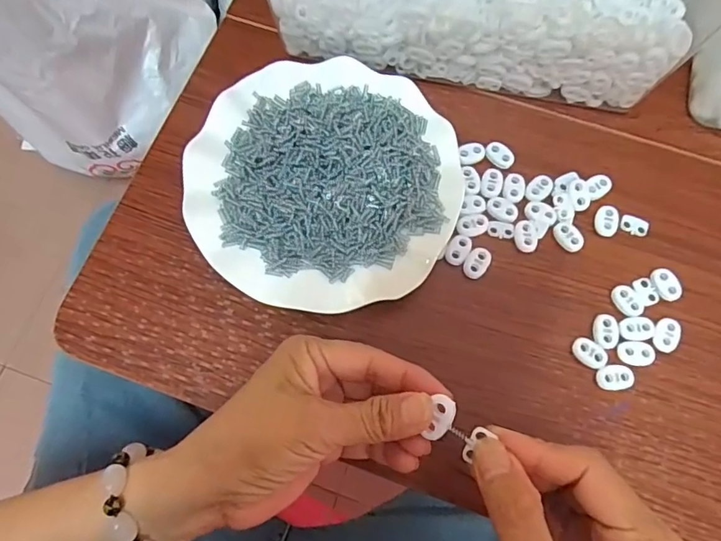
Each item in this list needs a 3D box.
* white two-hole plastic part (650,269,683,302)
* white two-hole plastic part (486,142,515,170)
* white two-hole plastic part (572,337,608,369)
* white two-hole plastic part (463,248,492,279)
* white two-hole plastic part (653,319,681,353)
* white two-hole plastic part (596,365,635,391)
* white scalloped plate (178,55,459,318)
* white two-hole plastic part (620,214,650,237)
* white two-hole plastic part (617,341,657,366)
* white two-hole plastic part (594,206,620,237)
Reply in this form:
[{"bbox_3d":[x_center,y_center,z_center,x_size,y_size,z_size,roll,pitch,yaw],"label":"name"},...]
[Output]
[{"bbox_3d":[0.207,0.009,0.334,0.015,0.005,0.023,-20,73,-5],"label":"white two-hole plastic part"},{"bbox_3d":[0.103,-0.085,0.362,0.014,0.004,0.023,-34,75,-9],"label":"white two-hole plastic part"},{"bbox_3d":[0.149,0.053,0.321,0.022,0.004,0.015,36,77,11],"label":"white two-hole plastic part"},{"bbox_3d":[0.080,-0.006,0.338,0.014,0.004,0.024,34,76,11],"label":"white two-hole plastic part"},{"bbox_3d":[0.200,0.042,0.324,0.015,0.004,0.023,20,74,7],"label":"white two-hole plastic part"},{"bbox_3d":[0.163,0.069,0.316,0.023,0.006,0.015,-7,72,-1],"label":"white two-hole plastic part"},{"bbox_3d":[-0.024,-0.063,0.345,0.176,0.027,0.183,0,72,1],"label":"white scalloped plate"},{"bbox_3d":[0.195,-0.032,0.351,0.020,0.004,0.013,17,74,6],"label":"white two-hole plastic part"},{"bbox_3d":[0.178,0.053,0.318,0.023,0.004,0.016,7,73,3],"label":"white two-hole plastic part"},{"bbox_3d":[0.174,-0.035,0.349,0.016,0.004,0.022,16,73,6],"label":"white two-hole plastic part"}]

